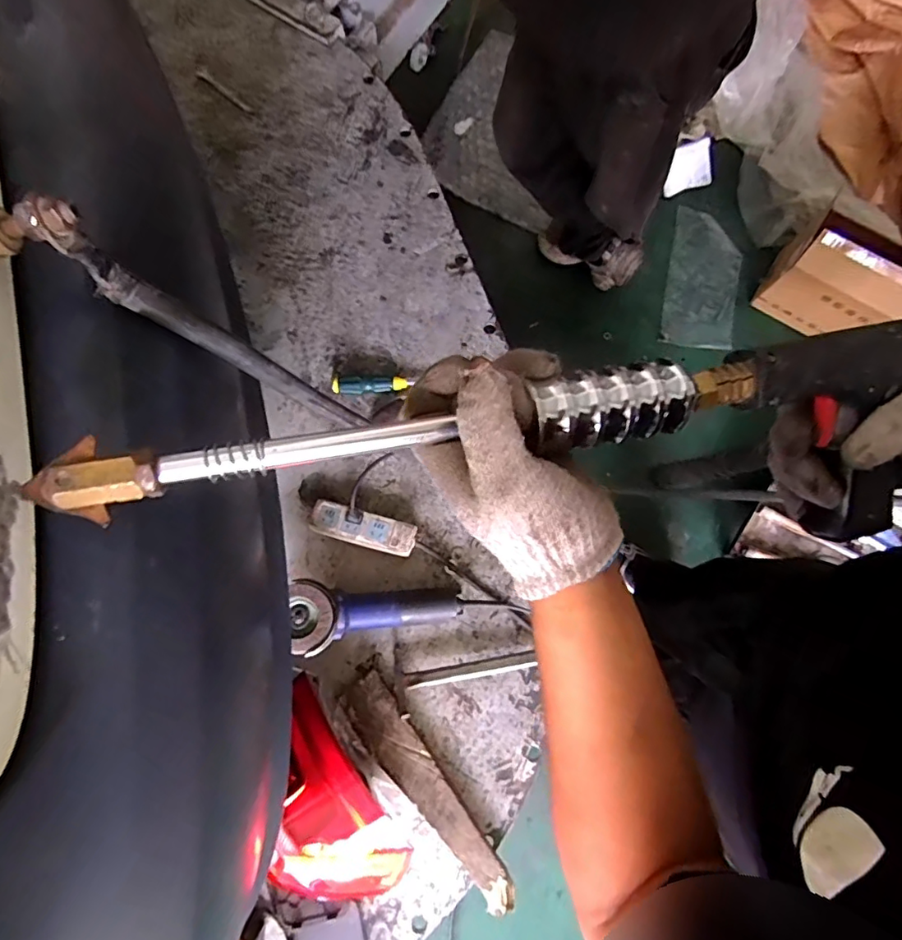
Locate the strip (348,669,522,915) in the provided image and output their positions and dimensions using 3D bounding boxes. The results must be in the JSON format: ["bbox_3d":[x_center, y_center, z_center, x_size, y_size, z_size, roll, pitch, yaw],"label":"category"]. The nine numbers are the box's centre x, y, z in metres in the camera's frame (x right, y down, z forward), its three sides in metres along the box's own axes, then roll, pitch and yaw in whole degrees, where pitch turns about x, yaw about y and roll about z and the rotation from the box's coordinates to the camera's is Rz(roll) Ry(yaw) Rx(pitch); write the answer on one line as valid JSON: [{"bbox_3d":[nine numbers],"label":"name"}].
[{"bbox_3d":[-0.036,0.481,0.806,0.074,0.025,0.367,-37,81,-4],"label":"strip"}]

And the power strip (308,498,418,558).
[{"bbox_3d":[-0.142,0.097,0.886,0.171,0.048,0.053,16,80,4],"label":"power strip"}]

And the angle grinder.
[{"bbox_3d":[-0.122,0.223,0.856,0.255,0.081,0.101,0,79,-17],"label":"angle grinder"}]

